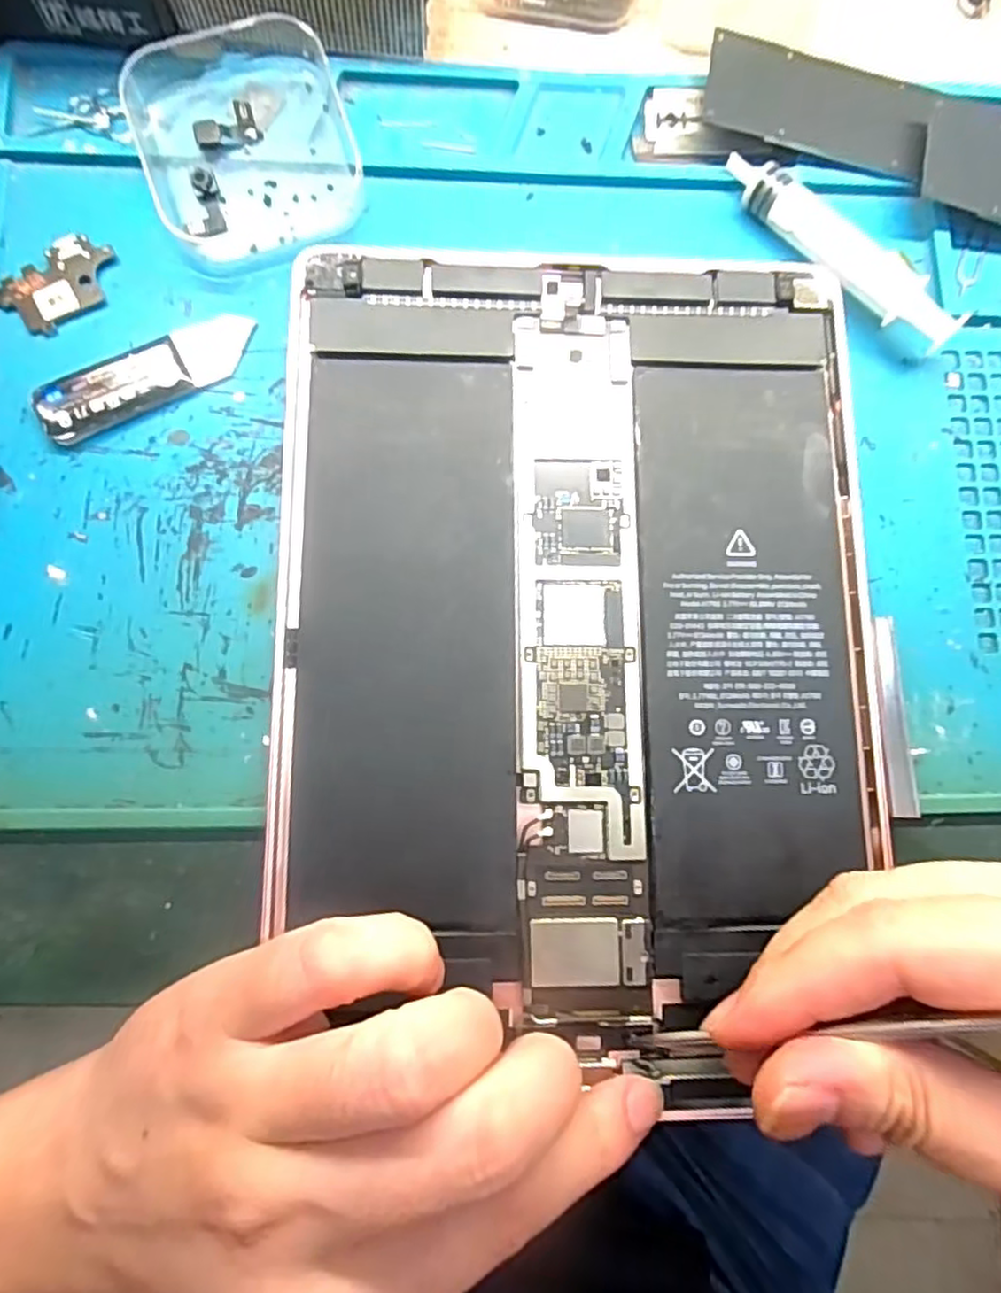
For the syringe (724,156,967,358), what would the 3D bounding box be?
[{"bbox_3d":[0.112,-0.131,0.214,0.022,0.013,0.089,-43,86,-7],"label":"syringe"}]

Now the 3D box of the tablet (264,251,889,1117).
[{"bbox_3d":[0.023,-0.004,0.195,0.171,0.007,0.234,0,82,-3],"label":"tablet"}]

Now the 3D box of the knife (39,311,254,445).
[{"bbox_3d":[-0.106,-0.083,0.200,0.066,0.006,0.021,-29,85,-6],"label":"knife"}]

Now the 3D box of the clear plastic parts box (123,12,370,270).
[{"bbox_3d":[-0.079,-0.159,0.205,0.063,0.017,0.071,-16,83,-5],"label":"clear plastic parts box"}]

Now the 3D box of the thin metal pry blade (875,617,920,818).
[{"bbox_3d":[0.114,0.020,0.192,0.007,0.004,0.057,-8,79,37],"label":"thin metal pry blade"}]

